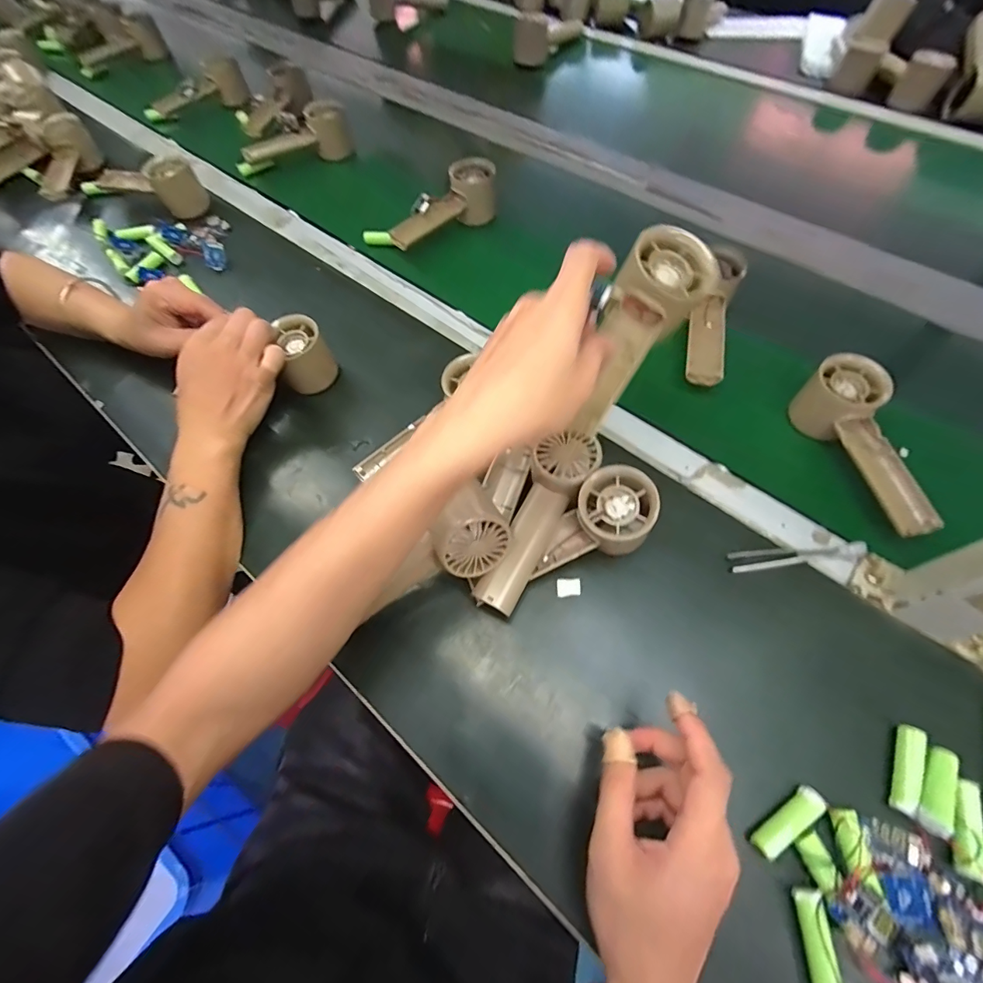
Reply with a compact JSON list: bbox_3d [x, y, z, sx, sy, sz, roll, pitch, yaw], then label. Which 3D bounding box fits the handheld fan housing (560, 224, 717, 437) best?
[{"bbox_3d":[0.093,-0.100,0.287,0.053,0.027,0.145,27,83,14],"label":"handheld fan housing"}]

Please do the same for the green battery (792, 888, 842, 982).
[{"bbox_3d":[0.182,0.252,0.245,0.014,0.014,0.049,2,65,4],"label":"green battery"}]

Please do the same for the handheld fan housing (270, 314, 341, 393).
[{"bbox_3d":[-0.192,-0.134,0.456,0.053,0.069,0.050,-1,65,2],"label":"handheld fan housing"}]

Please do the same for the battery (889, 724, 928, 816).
[{"bbox_3d":[0.266,0.177,0.283,0.011,0.013,0.052,22,68,12],"label":"battery"}]

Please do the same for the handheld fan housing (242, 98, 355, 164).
[{"bbox_3d":[-0.289,-0.528,0.660,0.156,0.068,0.059,-10,65,-2],"label":"handheld fan housing"}]

